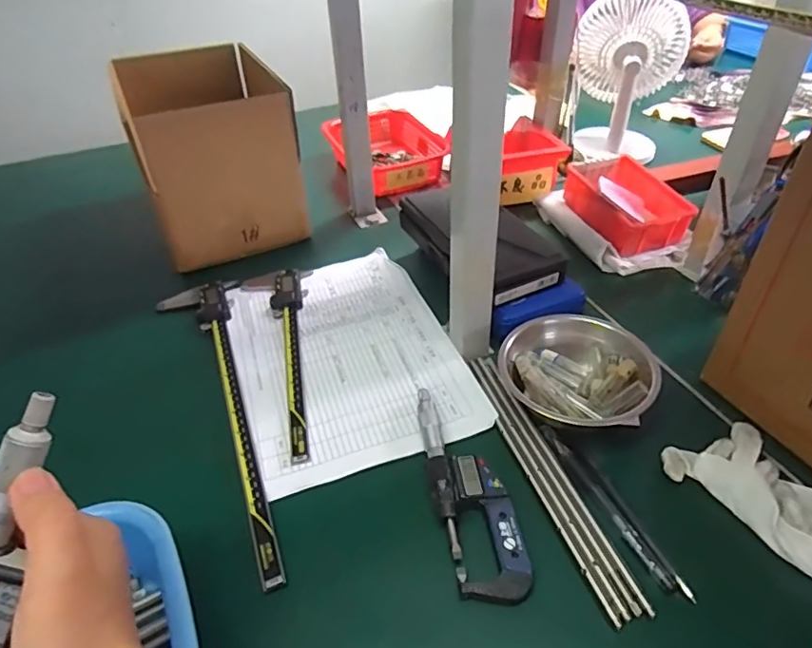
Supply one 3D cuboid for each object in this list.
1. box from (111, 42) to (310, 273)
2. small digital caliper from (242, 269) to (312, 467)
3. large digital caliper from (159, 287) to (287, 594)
[{"bbox_3d":[-0.258,-0.235,0.737,0.183,0.188,0.251,-19,43,-19],"label":"box"},{"bbox_3d":[-0.137,0.027,0.559,0.076,0.013,0.275,-6,40,-4],"label":"small digital caliper"},{"bbox_3d":[-0.183,0.073,0.509,0.083,0.013,0.381,-14,41,-12],"label":"large digital caliper"}]

